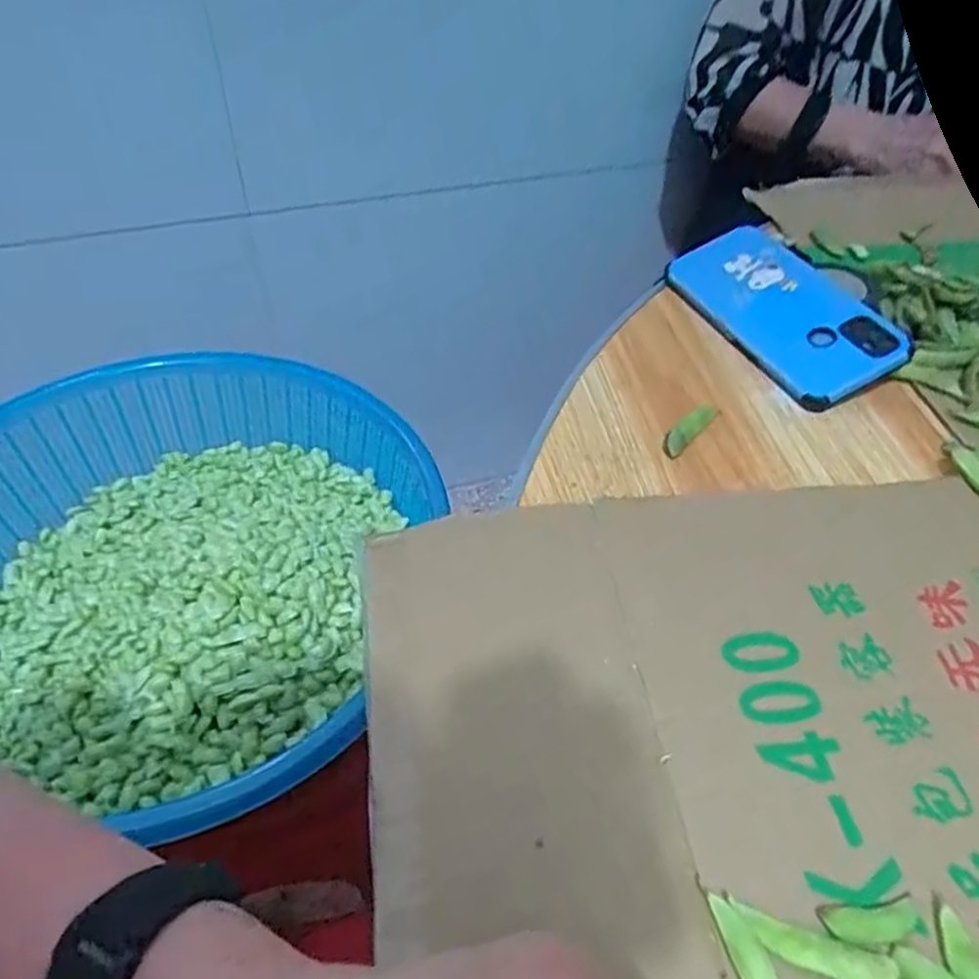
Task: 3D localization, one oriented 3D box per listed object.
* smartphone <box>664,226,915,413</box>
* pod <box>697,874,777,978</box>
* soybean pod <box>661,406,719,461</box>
[{"bbox_3d":[0.195,-0.121,0.492,0.095,0.016,0.158,-26,55,-7],"label":"smartphone"},{"bbox_3d":[0.087,0.160,0.246,0.013,0.011,0.051,-6,48,-9],"label":"pod"},{"bbox_3d":[0.117,-0.037,0.428,0.012,0.011,0.049,35,55,26],"label":"soybean pod"}]

